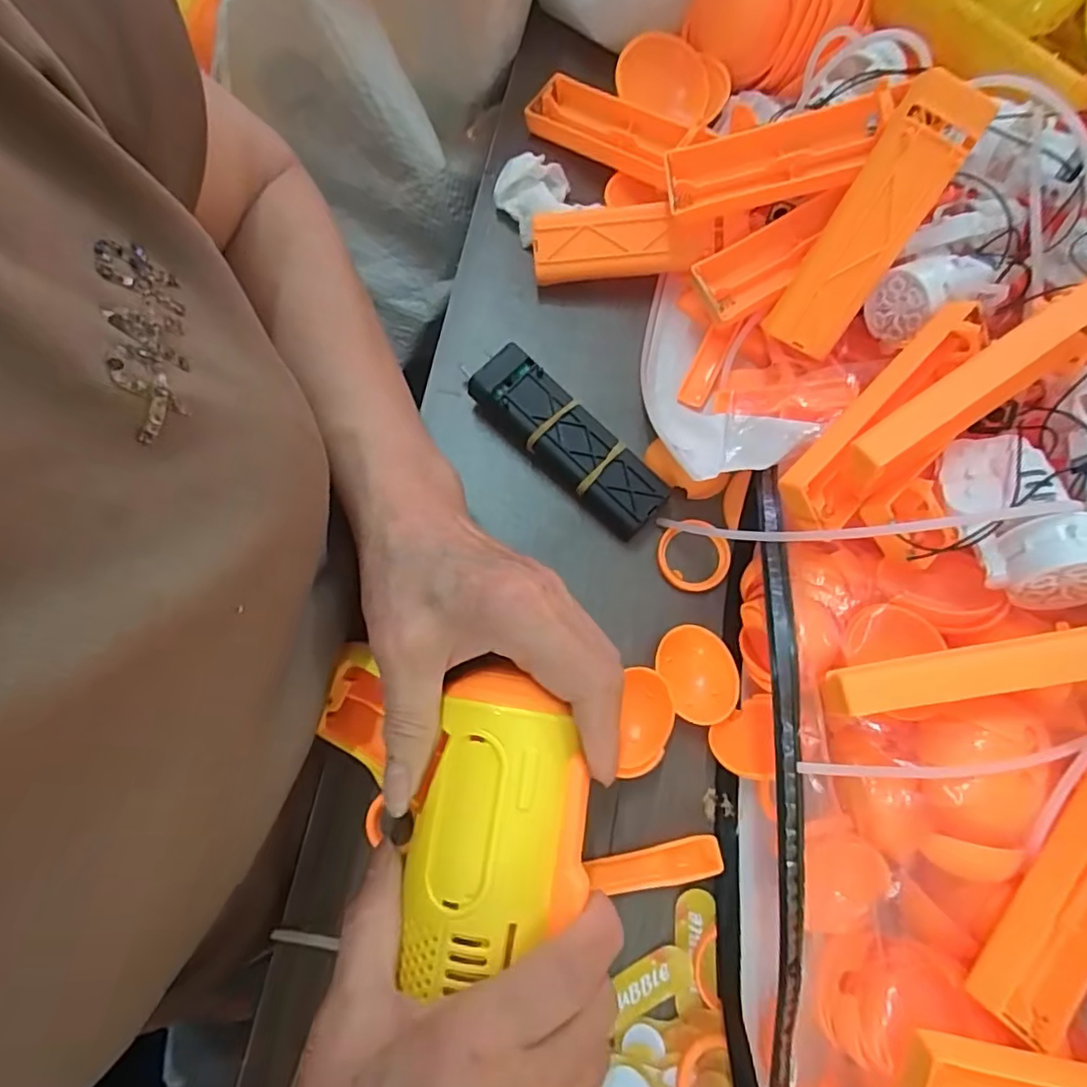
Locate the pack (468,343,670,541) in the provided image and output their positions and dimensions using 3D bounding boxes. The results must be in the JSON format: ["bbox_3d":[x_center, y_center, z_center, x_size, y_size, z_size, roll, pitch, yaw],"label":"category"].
[{"bbox_3d":[0.012,-0.049,0.300,0.108,0.024,0.032,44,79,9],"label":"pack"}]

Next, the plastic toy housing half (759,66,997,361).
[{"bbox_3d":[0.142,-0.137,0.264,0.034,0.013,0.108,32,120,7],"label":"plastic toy housing half"}]

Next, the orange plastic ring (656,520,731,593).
[{"bbox_3d":[0.073,0.006,0.296,0.034,0.007,0.034,0,76,-1],"label":"orange plastic ring"}]

